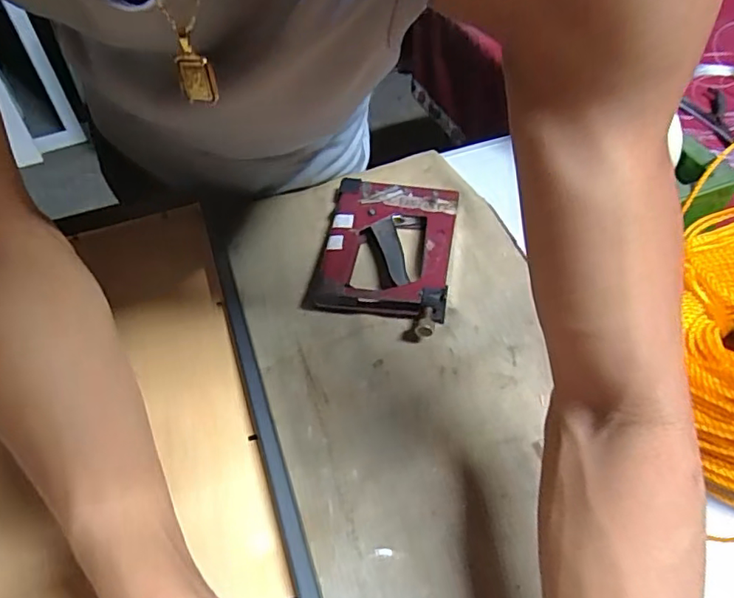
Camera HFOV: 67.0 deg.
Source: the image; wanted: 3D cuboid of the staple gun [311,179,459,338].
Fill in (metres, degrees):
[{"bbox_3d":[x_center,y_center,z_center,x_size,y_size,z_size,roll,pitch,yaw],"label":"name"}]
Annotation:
[{"bbox_3d":[0.019,-0.046,0.544,0.123,0.032,0.180,7,52,7],"label":"staple gun"}]

